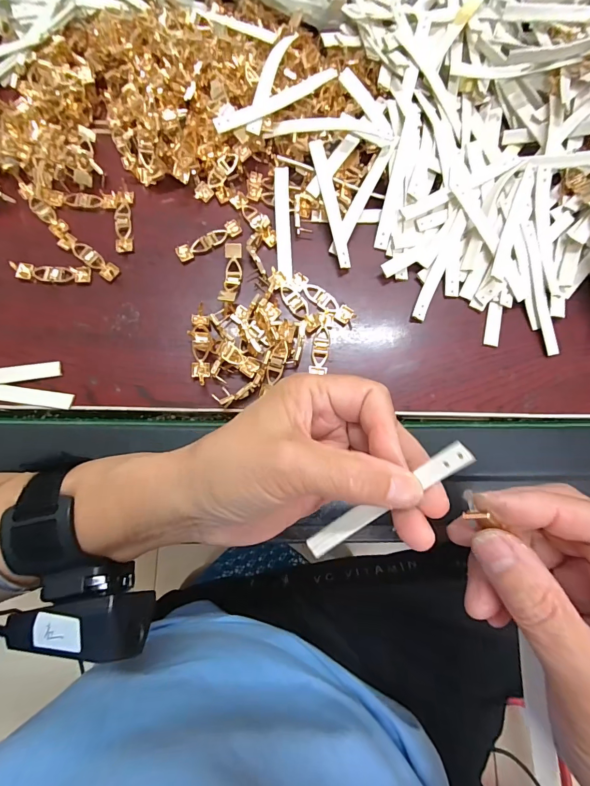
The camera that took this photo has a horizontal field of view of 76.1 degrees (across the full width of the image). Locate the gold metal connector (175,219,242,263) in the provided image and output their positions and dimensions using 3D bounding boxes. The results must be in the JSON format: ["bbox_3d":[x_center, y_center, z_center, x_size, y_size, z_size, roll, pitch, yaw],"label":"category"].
[{"bbox_3d":[-0.063,-0.112,0.278,0.051,0.005,0.011,-30,81,-7],"label":"gold metal connector"}]

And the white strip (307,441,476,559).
[{"bbox_3d":[0.040,0.053,0.178,0.096,0.004,0.011,-44,81,28],"label":"white strip"}]

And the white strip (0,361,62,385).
[{"bbox_3d":[-0.184,-0.013,0.250,0.053,0.007,0.011,-10,79,-3],"label":"white strip"}]

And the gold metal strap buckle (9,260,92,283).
[{"bbox_3d":[-0.172,-0.085,0.267,0.051,0.007,0.011,2,78,-1],"label":"gold metal strap buckle"}]

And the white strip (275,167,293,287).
[{"bbox_3d":[-0.009,-0.124,0.276,0.011,0.005,0.089,-2,85,3],"label":"white strip"}]

